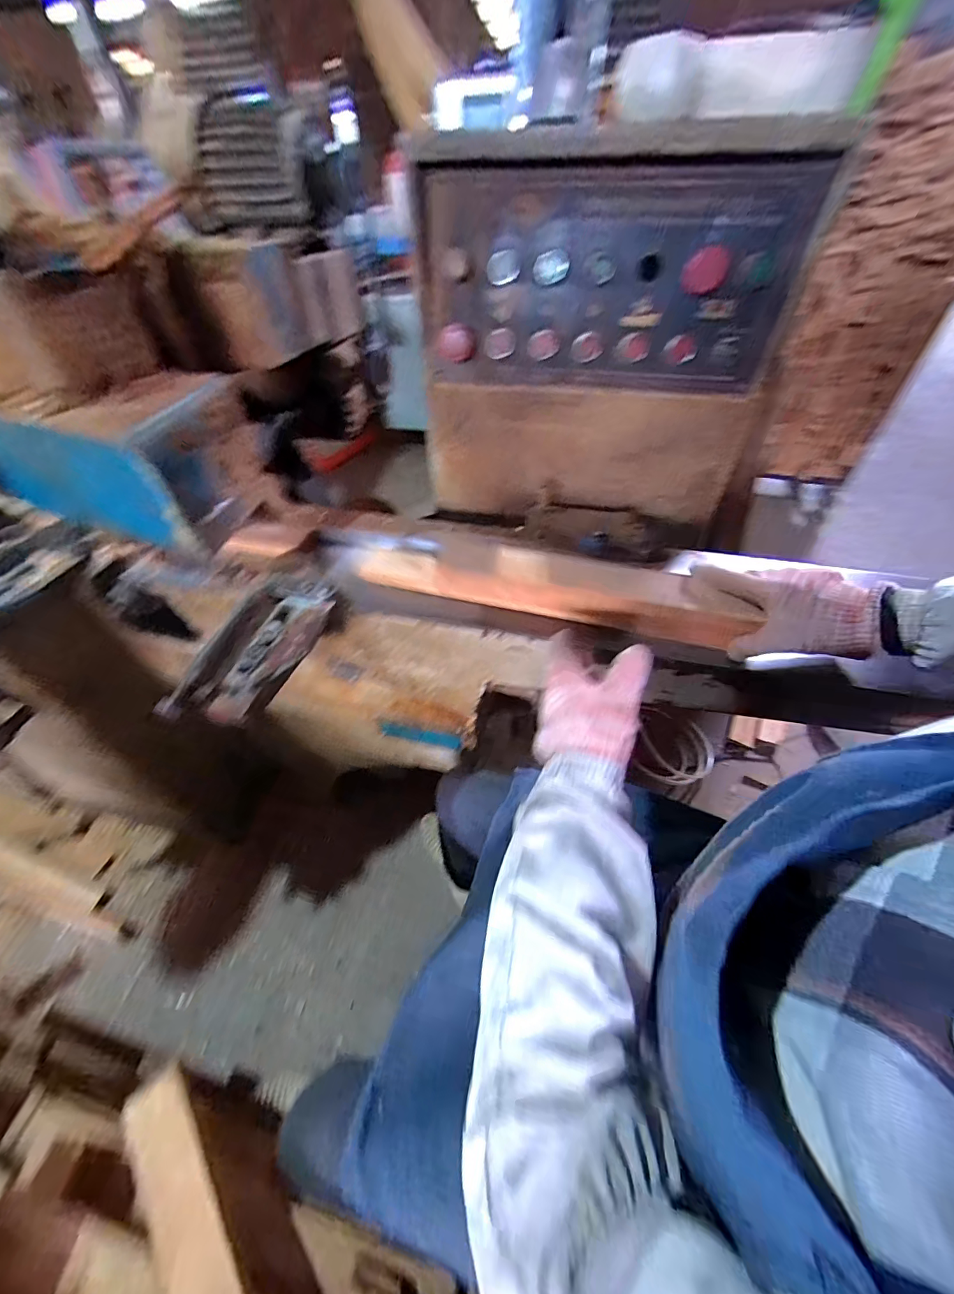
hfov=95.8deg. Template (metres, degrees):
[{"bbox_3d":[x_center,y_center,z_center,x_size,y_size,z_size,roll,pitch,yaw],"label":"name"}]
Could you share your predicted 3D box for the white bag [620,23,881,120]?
[{"bbox_3d":[0.247,-0.500,0.377,0.246,0.045,0.048,-15,48,-12],"label":"white bag"}]

